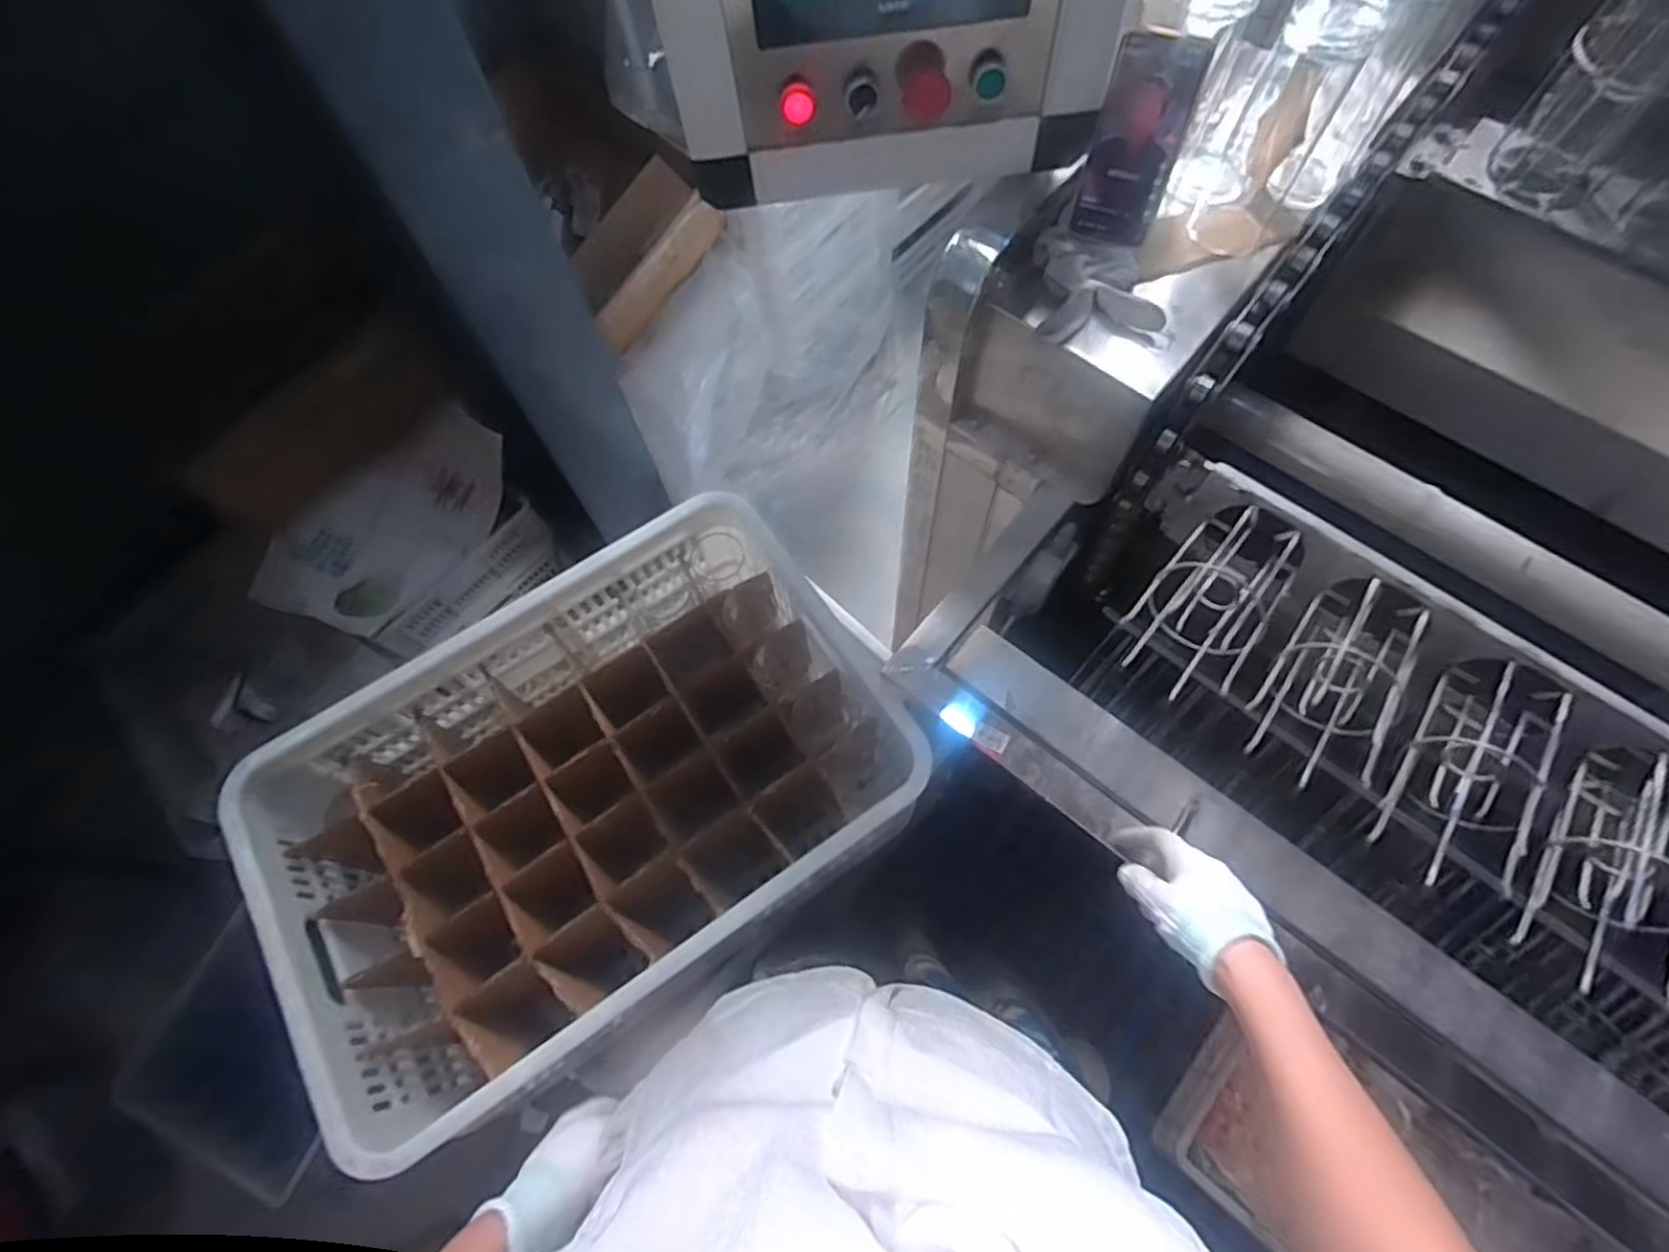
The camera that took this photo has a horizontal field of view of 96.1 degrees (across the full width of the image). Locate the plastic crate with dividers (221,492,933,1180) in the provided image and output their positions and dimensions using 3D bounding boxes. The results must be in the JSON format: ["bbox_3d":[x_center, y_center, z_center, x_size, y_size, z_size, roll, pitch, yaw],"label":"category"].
[{"bbox_3d":[-0.256,0.192,0.846,0.612,0.220,0.427,-33,69,-11],"label":"plastic crate with dividers"}]

